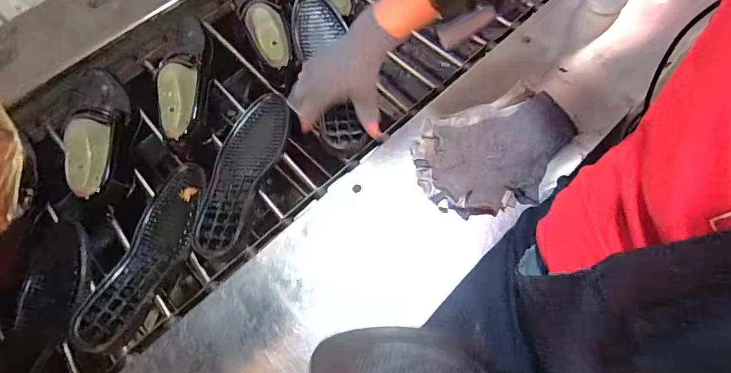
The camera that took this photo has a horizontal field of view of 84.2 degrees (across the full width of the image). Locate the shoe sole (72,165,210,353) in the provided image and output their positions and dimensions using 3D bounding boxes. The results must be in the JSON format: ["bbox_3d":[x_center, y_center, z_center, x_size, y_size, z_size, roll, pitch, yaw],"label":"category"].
[{"bbox_3d":[-0.301,0.087,0.572,0.090,0.035,0.278,13,67,8],"label":"shoe sole"}]

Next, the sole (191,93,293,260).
[{"bbox_3d":[-0.189,-0.026,0.618,0.088,0.021,0.272,15,67,9],"label":"sole"}]

